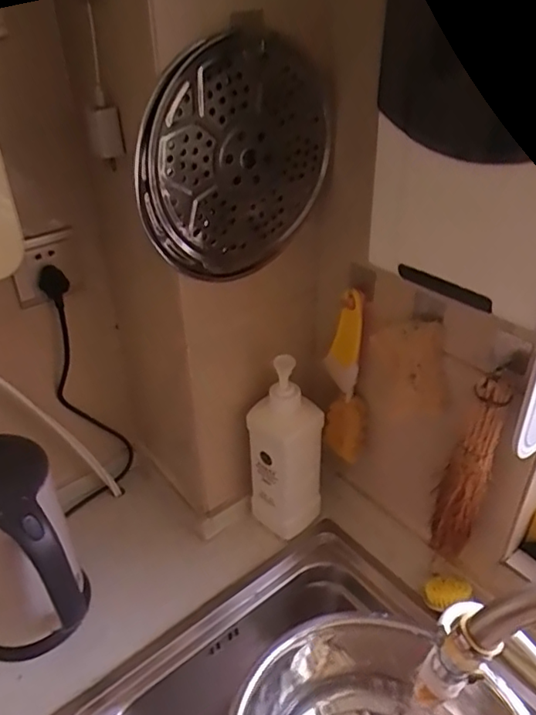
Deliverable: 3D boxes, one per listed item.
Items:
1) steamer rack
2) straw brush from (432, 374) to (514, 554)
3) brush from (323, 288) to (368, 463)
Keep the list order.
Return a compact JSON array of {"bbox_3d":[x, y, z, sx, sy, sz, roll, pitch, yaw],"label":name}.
[{"bbox_3d":[-0.033,-0.207,0.614,0.230,0.229,0.026,-24,42,-28],"label":"steamer rack"},{"bbox_3d":[0.224,0.136,0.648,0.046,0.267,0.032,20,41,27],"label":"straw brush"},{"bbox_3d":[0.106,0.030,0.768,0.062,0.231,0.069,4,36,7],"label":"brush"}]

